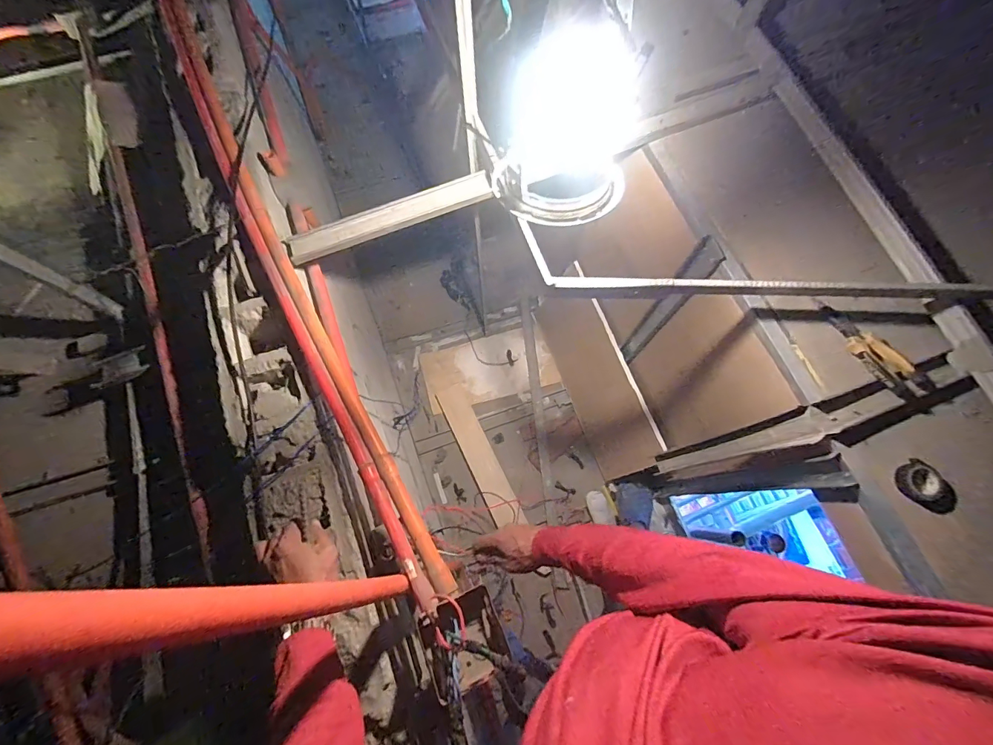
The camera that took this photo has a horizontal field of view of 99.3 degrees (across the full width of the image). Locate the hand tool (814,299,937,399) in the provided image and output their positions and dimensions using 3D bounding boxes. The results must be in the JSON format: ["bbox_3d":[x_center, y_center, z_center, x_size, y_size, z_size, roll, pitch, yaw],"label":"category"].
[{"bbox_3d":[0.613,-0.040,0.692,0.054,0.024,0.207,-38,75,-10],"label":"hand tool"}]

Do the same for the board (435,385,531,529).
[{"bbox_3d":[-0.064,0.290,1.527,0.103,0.024,0.527,-25,73,-6],"label":"board"}]

